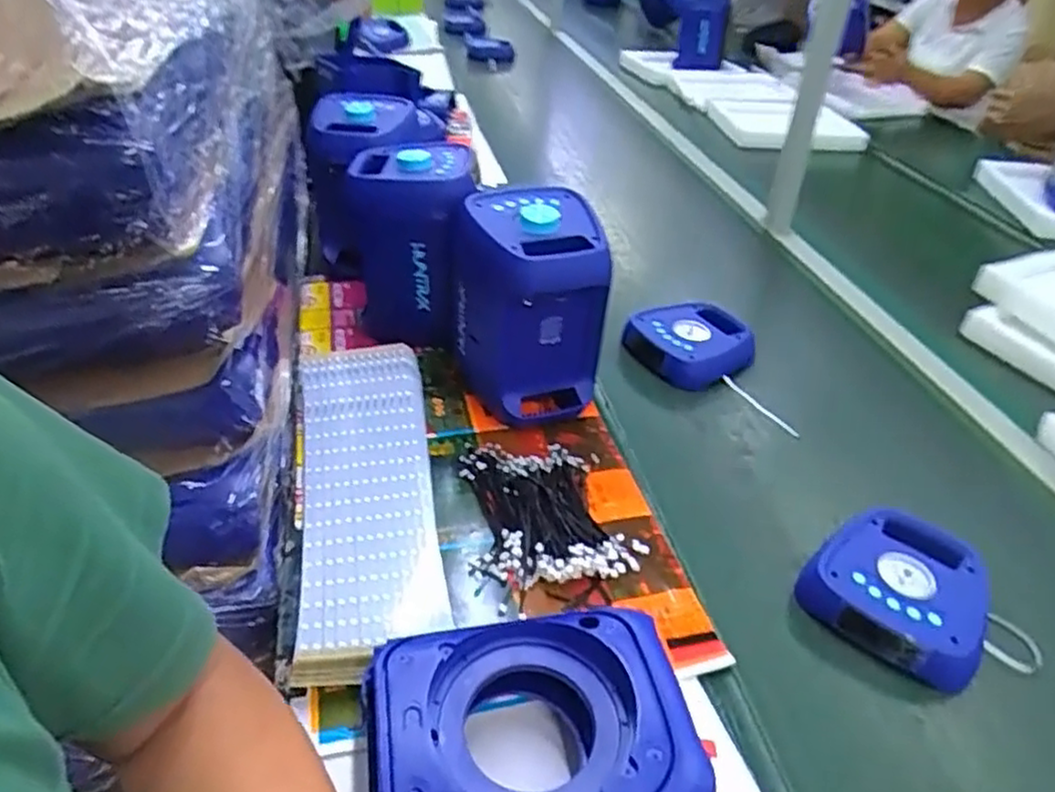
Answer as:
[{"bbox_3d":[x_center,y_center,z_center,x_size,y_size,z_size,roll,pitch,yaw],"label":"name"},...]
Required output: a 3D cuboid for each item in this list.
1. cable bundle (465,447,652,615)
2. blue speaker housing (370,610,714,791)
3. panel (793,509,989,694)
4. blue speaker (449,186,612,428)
[{"bbox_3d":[0.012,0.112,0.761,0.165,0.017,0.213,-11,39,-19],"label":"cable bundle"},{"bbox_3d":[0.005,0.259,0.520,0.226,0.087,0.171,-4,37,-10],"label":"blue speaker housing"},{"bbox_3d":[0.372,0.189,0.716,0.158,0.048,0.167,26,42,27],"label":"panel"},{"bbox_3d":[-0.005,-0.094,0.859,0.159,0.268,0.126,-4,37,-10],"label":"blue speaker"}]

